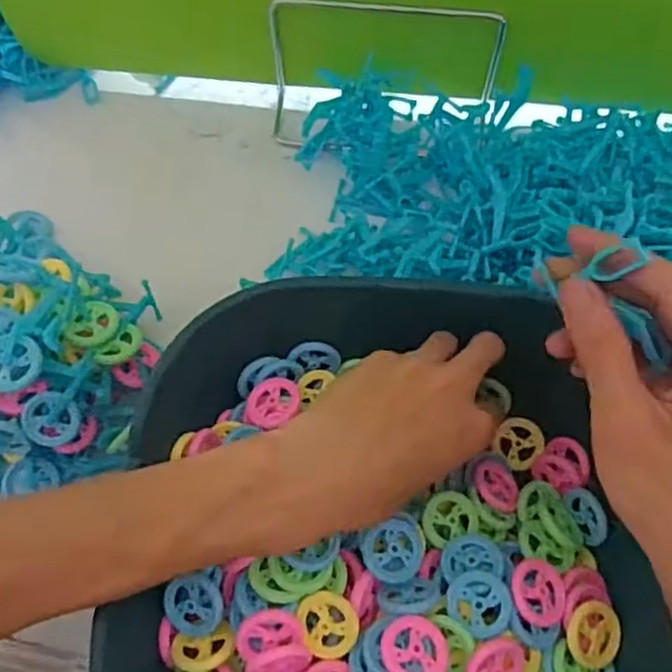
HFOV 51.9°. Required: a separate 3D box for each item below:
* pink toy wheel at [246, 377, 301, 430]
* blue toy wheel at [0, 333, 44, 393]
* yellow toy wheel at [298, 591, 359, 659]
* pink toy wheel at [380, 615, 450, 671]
[{"bbox_3d":[-0.034,0.035,0.370,0.029,0.005,0.025,-36,70,-11],"label":"pink toy wheel"},{"bbox_3d":[-0.163,0.013,0.344,0.030,0.008,0.028,-1,67,3],"label":"blue toy wheel"},{"bbox_3d":[-0.003,0.131,0.315,0.026,0.005,0.028,-1,67,3],"label":"yellow toy wheel"},{"bbox_3d":[0.035,0.138,0.302,0.031,0.004,0.029,8,51,-10],"label":"pink toy wheel"}]

